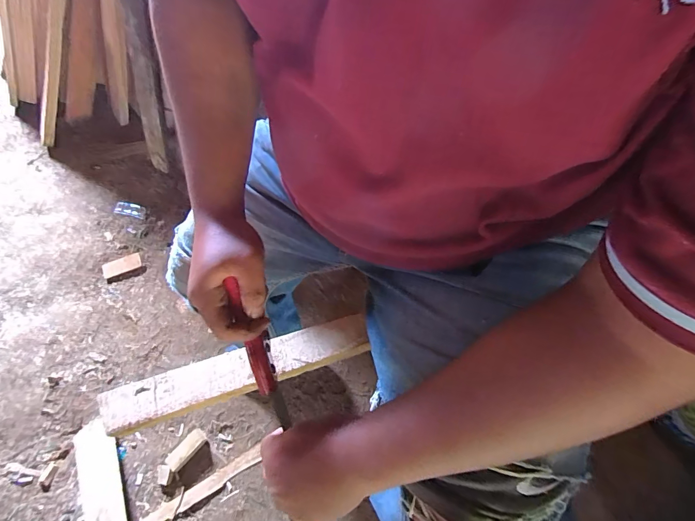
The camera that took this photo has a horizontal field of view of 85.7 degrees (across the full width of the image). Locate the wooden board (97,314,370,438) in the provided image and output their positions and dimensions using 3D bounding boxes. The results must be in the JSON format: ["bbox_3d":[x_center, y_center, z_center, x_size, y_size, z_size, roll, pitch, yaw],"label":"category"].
[{"bbox_3d":[-0.142,0.142,0.481,0.343,0.025,0.057,-17,63,-6],"label":"wooden board"}]

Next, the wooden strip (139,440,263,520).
[{"bbox_3d":[-0.384,0.604,0.993,0.340,0.013,0.040,-29,70,-11],"label":"wooden strip"}]

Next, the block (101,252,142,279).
[{"bbox_3d":[-0.759,0.015,1.259,0.128,0.015,0.050,-19,69,-7],"label":"block"}]

